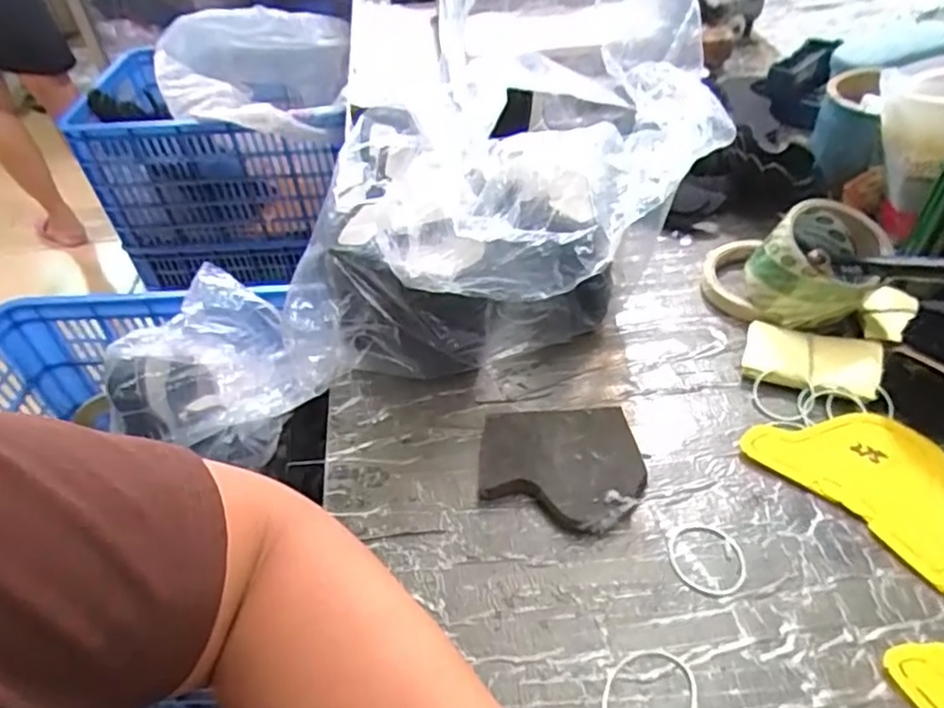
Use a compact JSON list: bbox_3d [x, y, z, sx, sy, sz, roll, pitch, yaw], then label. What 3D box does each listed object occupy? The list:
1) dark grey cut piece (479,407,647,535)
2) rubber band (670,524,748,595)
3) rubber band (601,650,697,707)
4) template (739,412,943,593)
[{"bbox_3d":[0.060,0.078,0.460,0.106,0.018,0.090,-4,44,2],"label":"dark grey cut piece"},{"bbox_3d":[0.146,0.127,0.417,0.045,0.004,0.046,3,45,9],"label":"rubber band"},{"bbox_3d":[0.095,0.187,0.361,0.048,0.004,0.061,11,46,17],"label":"rubber band"},{"bbox_3d":[0.270,0.080,0.445,0.090,0.005,0.148,-35,51,-21],"label":"template"}]

